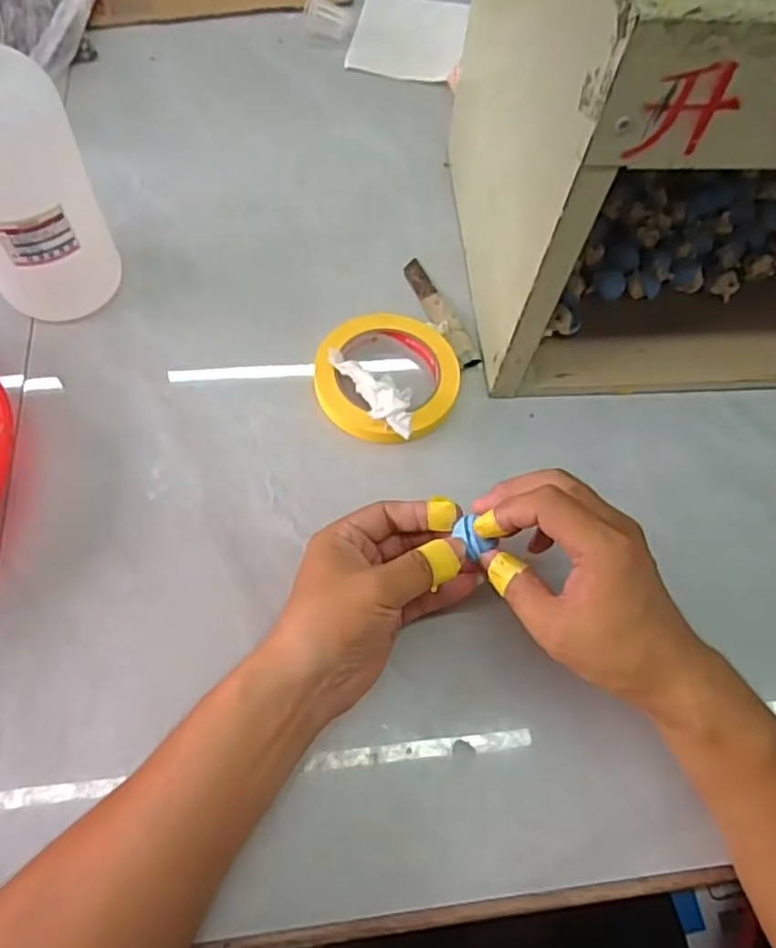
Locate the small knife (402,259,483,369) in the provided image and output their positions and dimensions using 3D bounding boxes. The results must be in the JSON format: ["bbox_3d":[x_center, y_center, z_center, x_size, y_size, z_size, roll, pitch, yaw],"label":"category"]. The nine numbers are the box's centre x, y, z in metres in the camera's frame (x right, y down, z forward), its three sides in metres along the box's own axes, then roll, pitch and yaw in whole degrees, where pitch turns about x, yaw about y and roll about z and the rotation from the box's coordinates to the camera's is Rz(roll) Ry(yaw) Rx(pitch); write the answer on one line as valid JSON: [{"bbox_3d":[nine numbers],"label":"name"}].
[{"bbox_3d":[0.042,-0.136,0.549,0.022,0.011,0.115,-20,67,-13],"label":"small knife"}]

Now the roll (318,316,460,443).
[{"bbox_3d":[0.000,-0.071,0.509,0.109,0.023,0.108,1,64,-3],"label":"roll"}]

